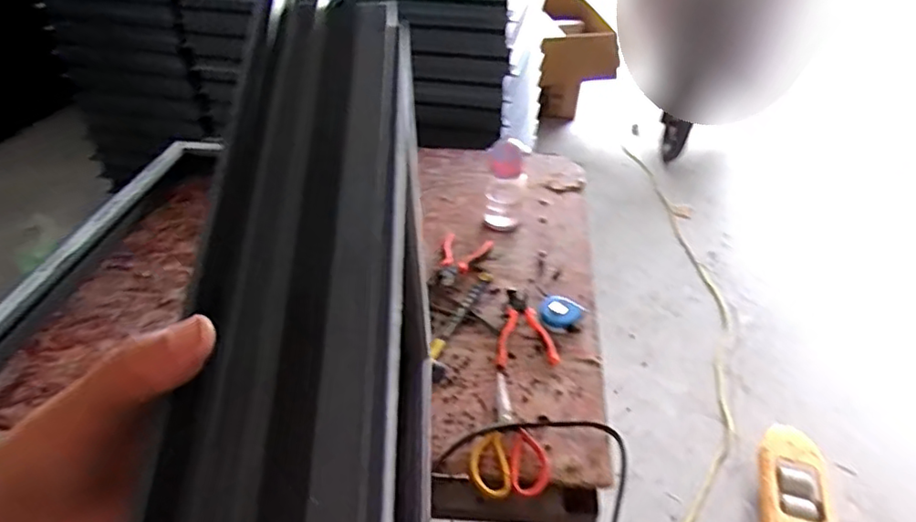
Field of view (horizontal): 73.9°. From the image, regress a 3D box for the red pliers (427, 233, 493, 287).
[{"bbox_3d":[0.003,-0.004,1.171,0.087,0.026,0.159,13,41,14],"label":"red pliers"}]

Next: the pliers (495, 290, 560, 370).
[{"bbox_3d":[0.115,0.115,1.045,0.100,0.025,0.171,2,40,1],"label":"pliers"}]

